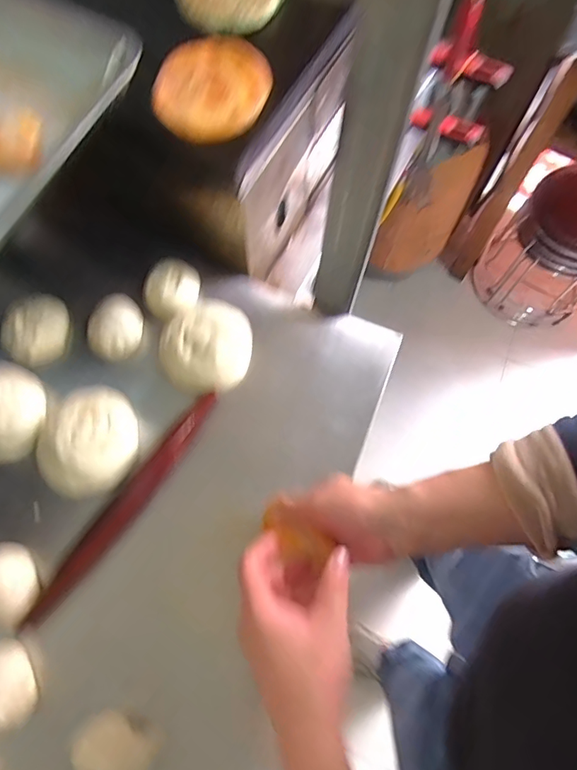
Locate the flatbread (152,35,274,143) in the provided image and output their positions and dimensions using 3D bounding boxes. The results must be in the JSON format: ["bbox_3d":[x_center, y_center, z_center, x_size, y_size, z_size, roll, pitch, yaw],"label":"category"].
[{"bbox_3d":[-0.087,-0.346,0.568,0.123,0.020,0.139,19,71,6],"label":"flatbread"}]

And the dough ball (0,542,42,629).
[{"bbox_3d":[-0.321,0.225,0.554,0.066,0.051,0.084,-33,74,-12],"label":"dough ball"}]

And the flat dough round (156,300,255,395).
[{"bbox_3d":[-0.104,-0.051,0.644,0.123,0.056,0.115,0,70,-1],"label":"flat dough round"}]

